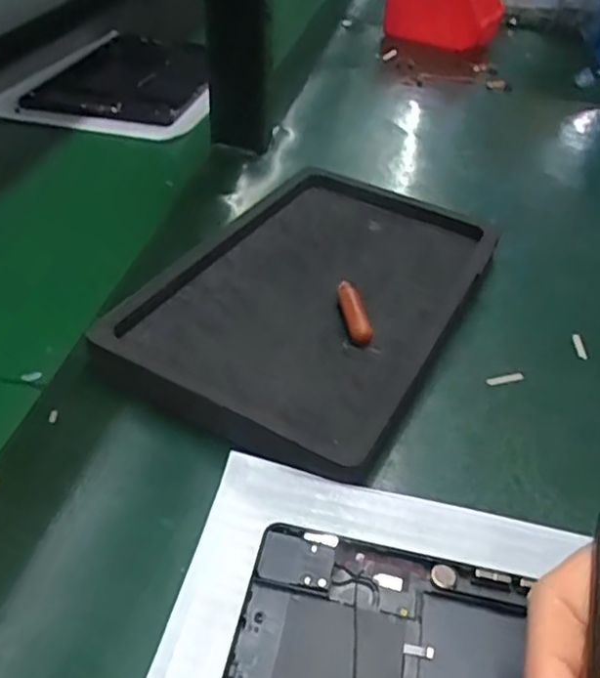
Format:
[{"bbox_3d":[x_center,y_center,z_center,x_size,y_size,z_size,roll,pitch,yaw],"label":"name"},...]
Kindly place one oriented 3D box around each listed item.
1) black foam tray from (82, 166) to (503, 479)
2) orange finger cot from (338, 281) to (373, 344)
[{"bbox_3d":[0.002,-0.034,0.386,0.178,0.031,0.245,22,43,20],"label":"black foam tray"},{"bbox_3d":[0.030,-0.016,0.364,0.011,0.011,0.046,-4,40,-10],"label":"orange finger cot"}]

